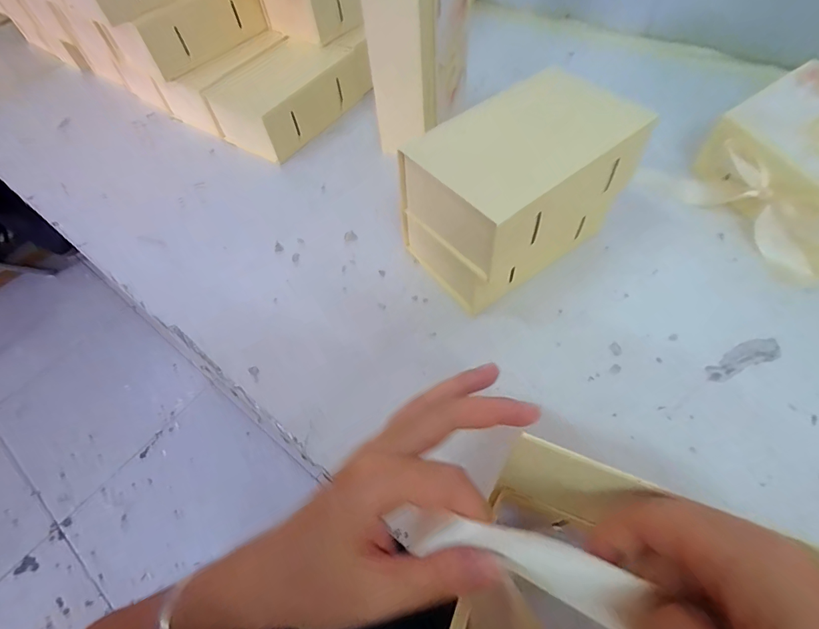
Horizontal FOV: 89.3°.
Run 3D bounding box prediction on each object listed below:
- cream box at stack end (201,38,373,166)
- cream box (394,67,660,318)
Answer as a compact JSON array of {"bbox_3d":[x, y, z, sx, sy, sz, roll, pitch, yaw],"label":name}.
[{"bbox_3d":[-0.149,-0.273,0.512,0.104,0.060,0.182,31,65,22],"label":"cream box at stack end"},{"bbox_3d":[0.085,-0.098,0.341,0.158,0.129,0.109,-34,61,-16],"label":"cream box"}]

